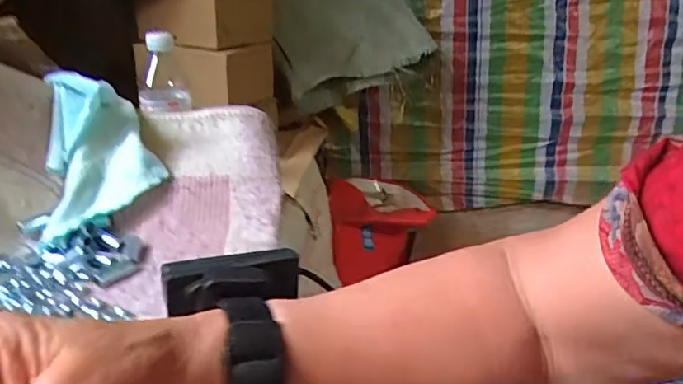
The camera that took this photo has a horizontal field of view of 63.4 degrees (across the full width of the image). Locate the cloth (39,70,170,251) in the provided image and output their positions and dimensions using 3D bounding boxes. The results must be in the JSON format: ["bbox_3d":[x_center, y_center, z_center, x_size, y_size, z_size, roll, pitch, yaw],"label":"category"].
[{"bbox_3d":[-0.256,-0.034,0.560,0.125,0.148,0.106,-18,26,-37],"label":"cloth"}]

